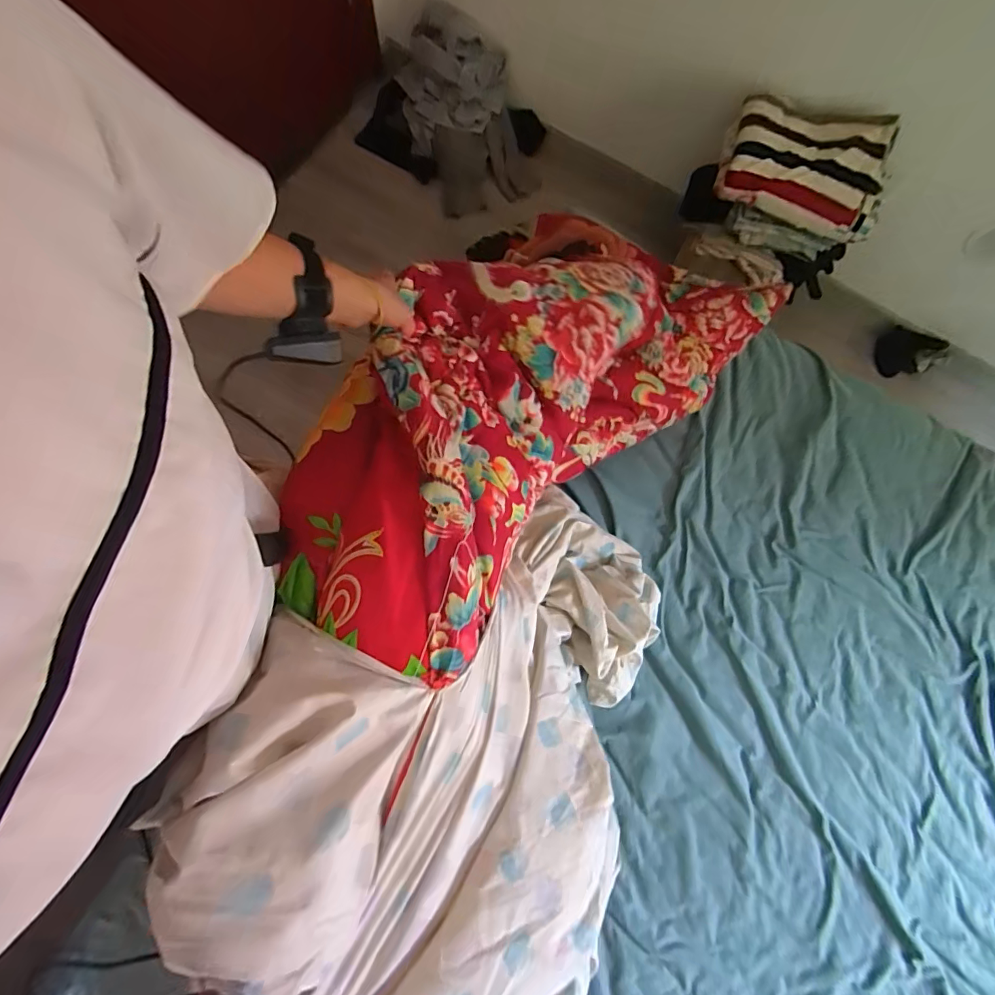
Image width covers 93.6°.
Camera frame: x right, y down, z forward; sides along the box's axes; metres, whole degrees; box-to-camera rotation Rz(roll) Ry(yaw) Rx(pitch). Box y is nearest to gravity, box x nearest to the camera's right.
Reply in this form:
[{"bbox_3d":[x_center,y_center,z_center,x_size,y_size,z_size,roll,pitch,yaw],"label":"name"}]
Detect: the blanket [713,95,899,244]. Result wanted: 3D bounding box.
[{"bbox_3d":[0.675,-0.720,1.015,0.340,0.101,0.214,20,78,1],"label":"blanket"}]

